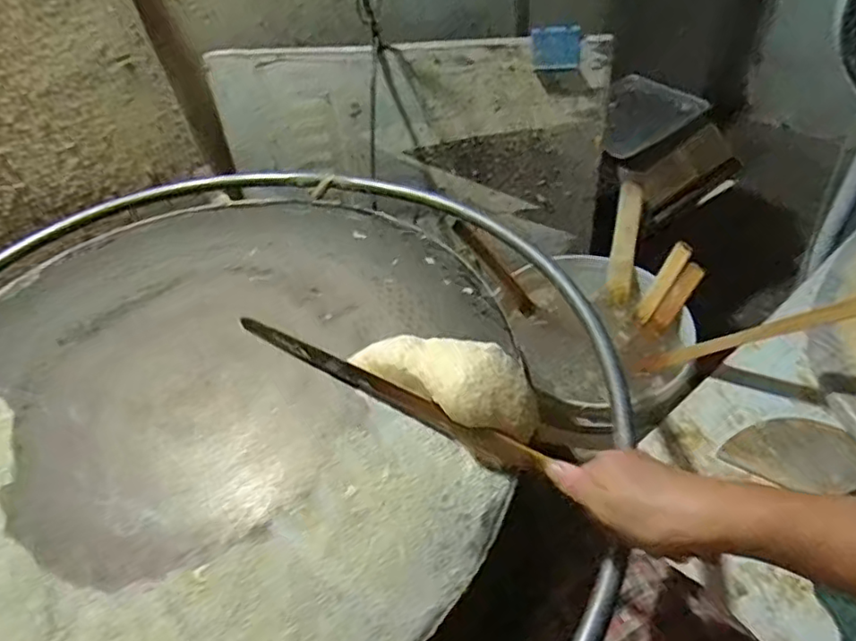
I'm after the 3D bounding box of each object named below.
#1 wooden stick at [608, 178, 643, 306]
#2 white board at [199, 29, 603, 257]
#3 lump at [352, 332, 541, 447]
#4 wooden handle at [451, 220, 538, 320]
[{"bbox_3d":[0.292,-0.114,0.914,0.035,0.177,0.023,5,9,12],"label":"wooden stick"},{"bbox_3d":[-0.020,-0.268,1.001,0.593,0.345,0.022,-2,38,5],"label":"white board"},{"bbox_3d":[0.017,0.039,0.526,0.169,0.048,0.069,31,57,30],"label":"lump"},{"bbox_3d":[0.100,-0.076,0.906,0.016,0.178,0.025,-22,25,52],"label":"wooden handle"}]

